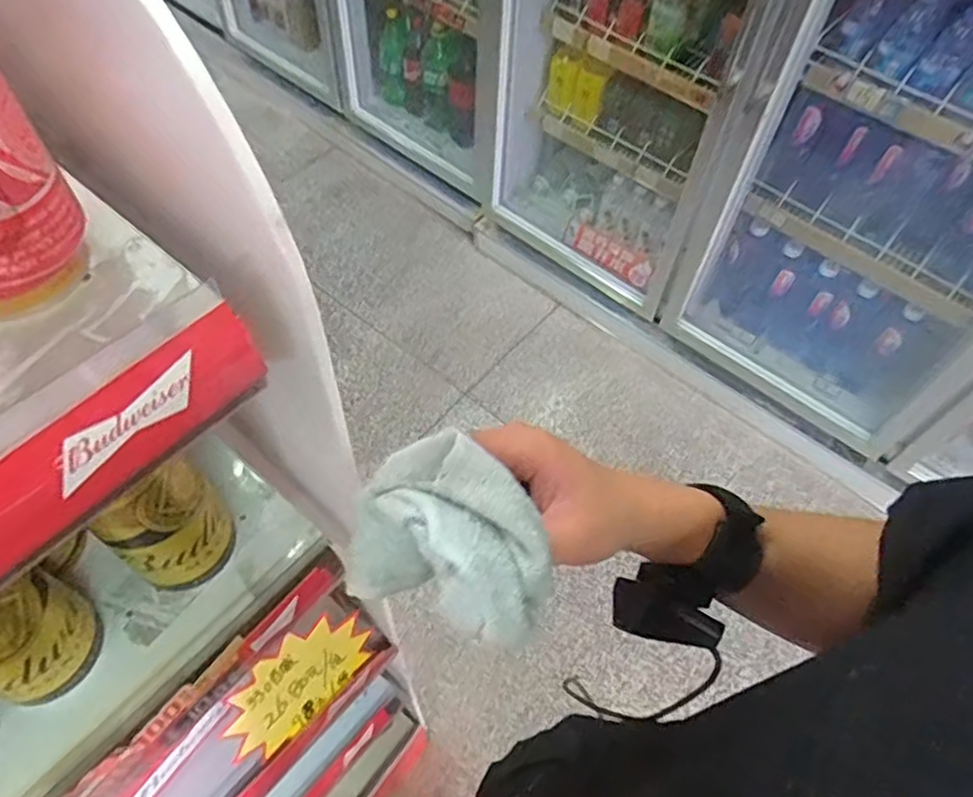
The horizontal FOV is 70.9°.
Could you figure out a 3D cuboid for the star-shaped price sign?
[{"bbox_3d":[-0.173,0.263,0.632,0.140,0.088,0.008,-46,34,-21],"label":"star-shaped price sign"}]

